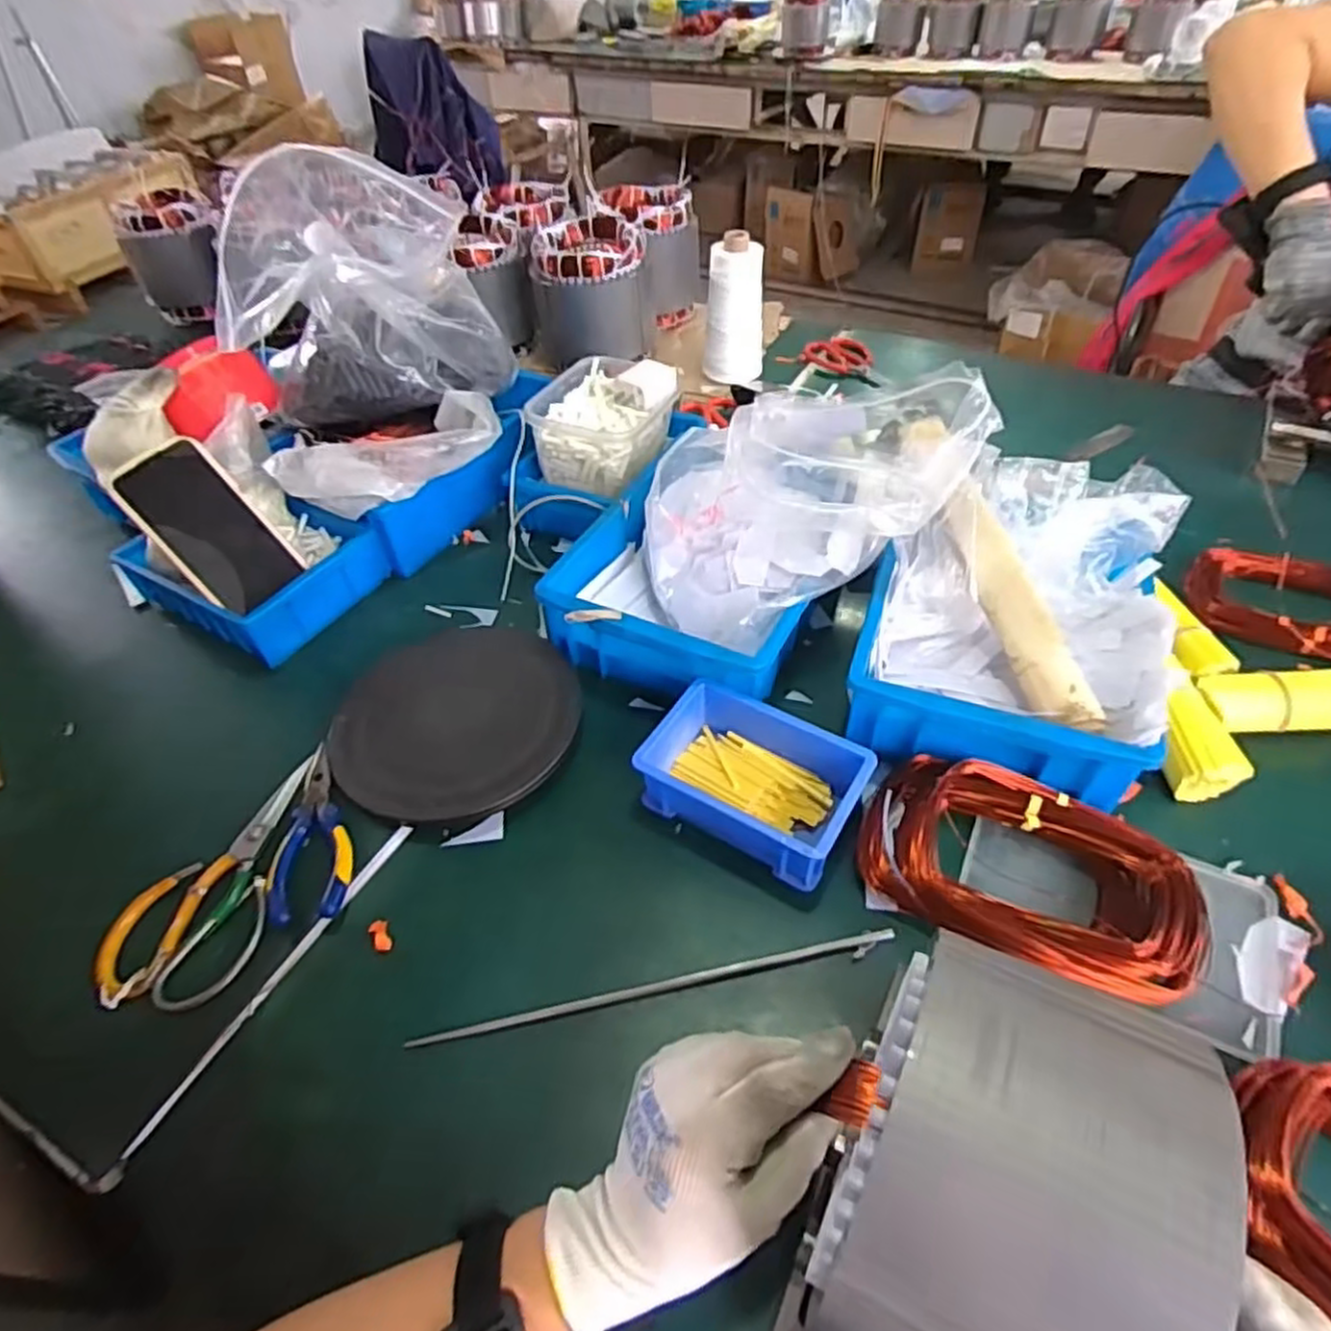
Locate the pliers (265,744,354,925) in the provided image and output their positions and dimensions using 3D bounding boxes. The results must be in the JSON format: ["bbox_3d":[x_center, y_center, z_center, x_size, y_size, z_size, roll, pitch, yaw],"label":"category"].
[{"bbox_3d":[-0.250,0.115,0.537,0.054,0.010,0.141,-11,48,-6],"label":"pliers"}]

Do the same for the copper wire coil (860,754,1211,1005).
[{"bbox_3d":[0.234,0.131,0.488,0.204,0.048,0.115,14,50,16],"label":"copper wire coil"}]

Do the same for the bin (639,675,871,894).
[{"bbox_3d":[0.066,0.079,0.540,0.146,0.054,0.111,23,53,23],"label":"bin"}]

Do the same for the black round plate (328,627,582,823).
[{"bbox_3d":[-0.165,0.035,0.605,0.184,0.025,0.185,-2,47,2],"label":"black round plate"}]

